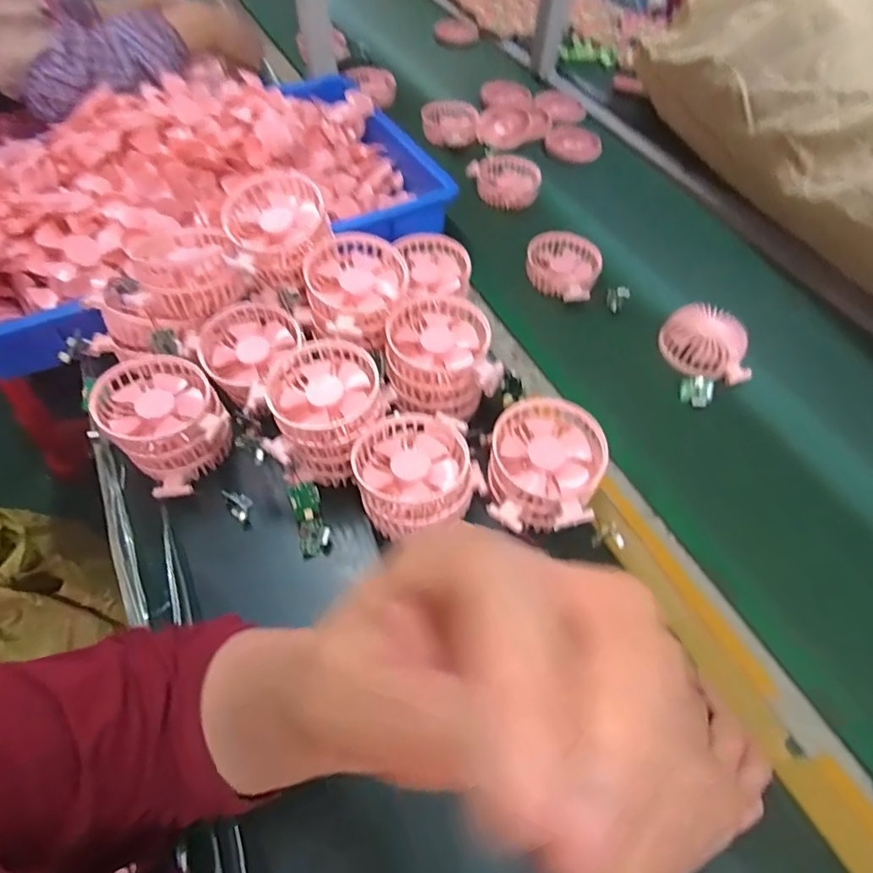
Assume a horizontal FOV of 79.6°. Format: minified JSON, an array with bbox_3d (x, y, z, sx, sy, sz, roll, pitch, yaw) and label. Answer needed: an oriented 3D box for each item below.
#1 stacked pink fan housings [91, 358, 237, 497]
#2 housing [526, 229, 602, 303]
[{"bbox_3d":[-0.242,-0.010,0.478,0.091,0.076,0.107,-33,63,-23],"label":"stacked pink fan housings"},{"bbox_3d":[0.157,-0.215,0.657,0.087,0.034,0.114,14,56,7],"label":"housing"}]

